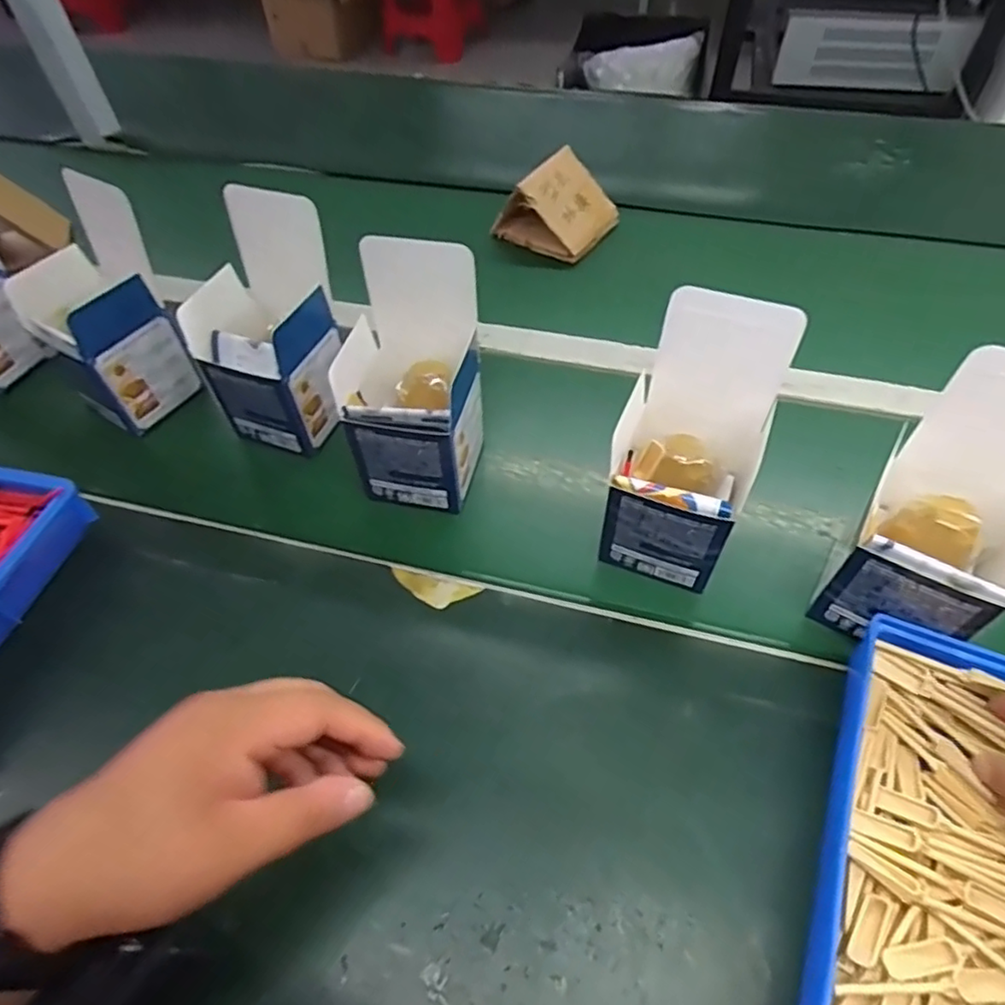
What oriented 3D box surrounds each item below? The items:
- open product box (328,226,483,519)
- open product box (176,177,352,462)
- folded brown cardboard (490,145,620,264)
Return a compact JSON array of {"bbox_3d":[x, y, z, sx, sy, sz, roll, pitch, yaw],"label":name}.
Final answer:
[{"bbox_3d":[-0.069,-0.085,0.466,0.090,0.189,0.079,12,50,11],"label":"open product box"},{"bbox_3d":[-0.194,-0.140,0.511,0.094,0.178,0.089,13,50,11],"label":"open product box"},{"bbox_3d":[0.064,-0.340,0.713,0.098,0.078,0.107,32,56,25],"label":"folded brown cardboard"}]

